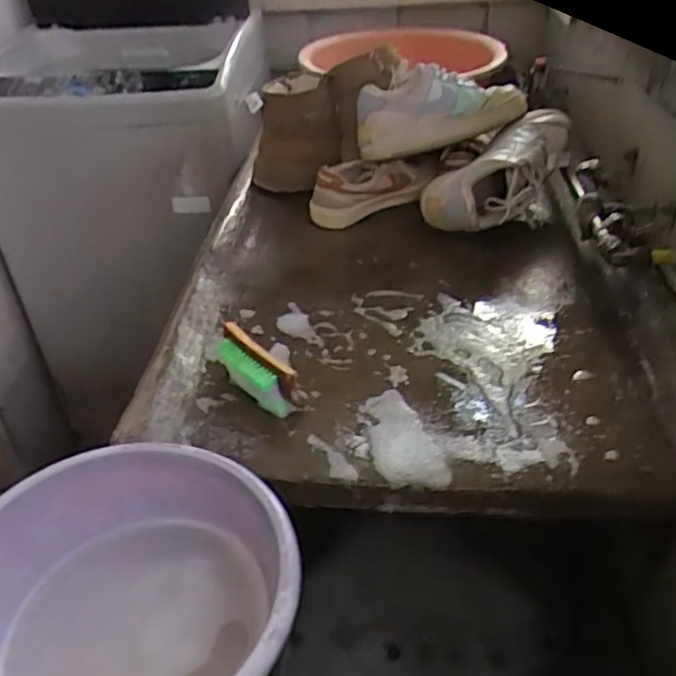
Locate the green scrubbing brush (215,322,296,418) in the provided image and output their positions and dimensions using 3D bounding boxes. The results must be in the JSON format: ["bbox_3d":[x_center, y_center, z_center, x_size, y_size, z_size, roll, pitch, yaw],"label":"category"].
[{"bbox_3d":[-0.089,0.037,0.681,0.034,0.058,0.108,-28,42,-28],"label":"green scrubbing brush"}]

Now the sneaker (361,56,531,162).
[{"bbox_3d":[0.149,-0.345,0.974,0.256,0.110,0.100,-18,39,-18],"label":"sneaker"}]

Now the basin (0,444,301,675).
[{"bbox_3d":[-0.159,0.206,0.503,0.252,0.094,0.255,-3,37,2],"label":"basin"}]

